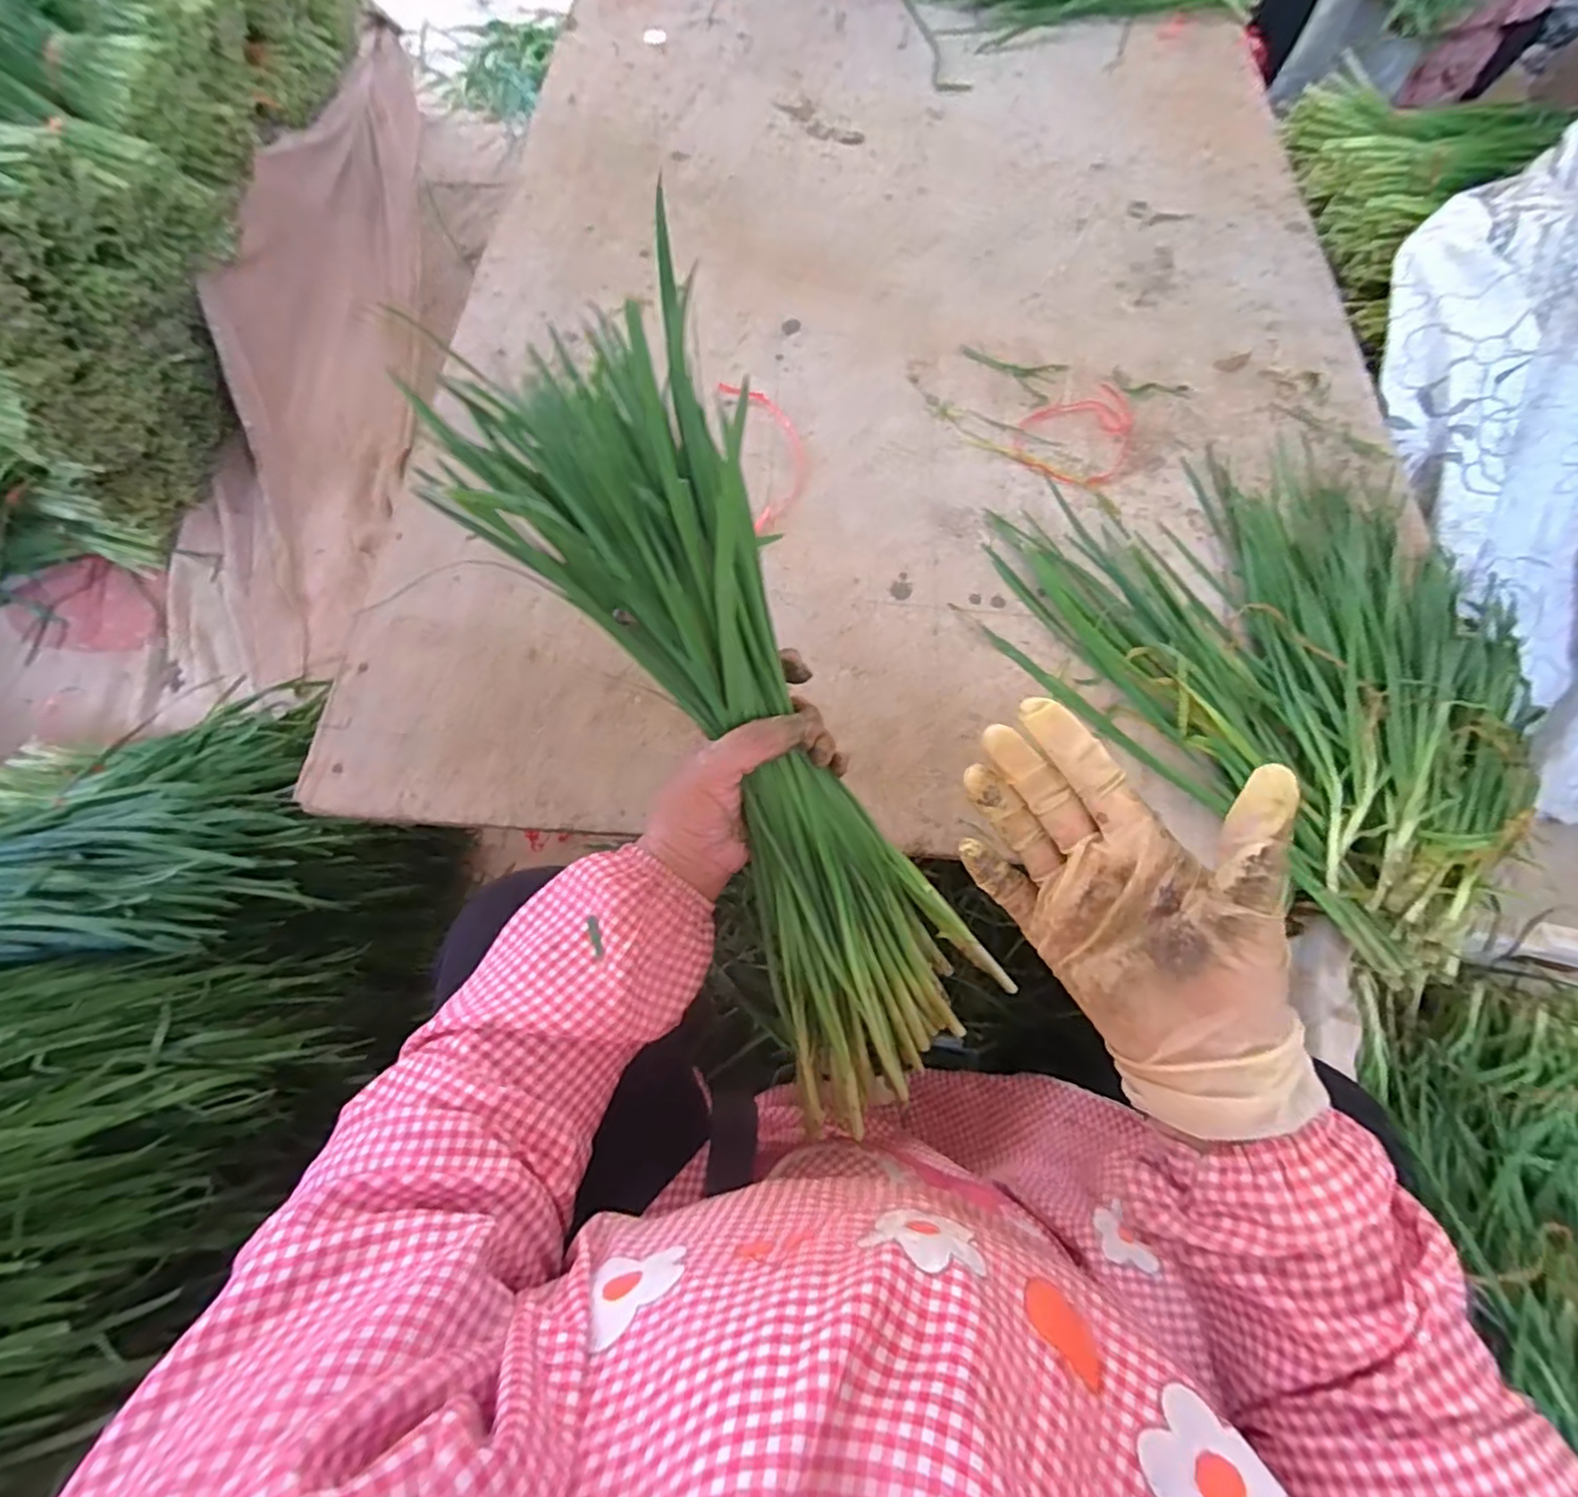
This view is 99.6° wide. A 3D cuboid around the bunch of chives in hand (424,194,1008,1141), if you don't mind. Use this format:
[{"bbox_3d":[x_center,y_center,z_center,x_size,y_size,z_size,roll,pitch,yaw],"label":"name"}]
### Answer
[{"bbox_3d":[-0.016,0.002,0.355,0.131,0.052,0.415,-29,105,-13],"label":"bunch of chives in hand"}]

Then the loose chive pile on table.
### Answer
[{"bbox_3d":[0.414,-0.104,0.536,0.369,0.057,0.404,-39,75,-16],"label":"loose chive pile on table"}]

